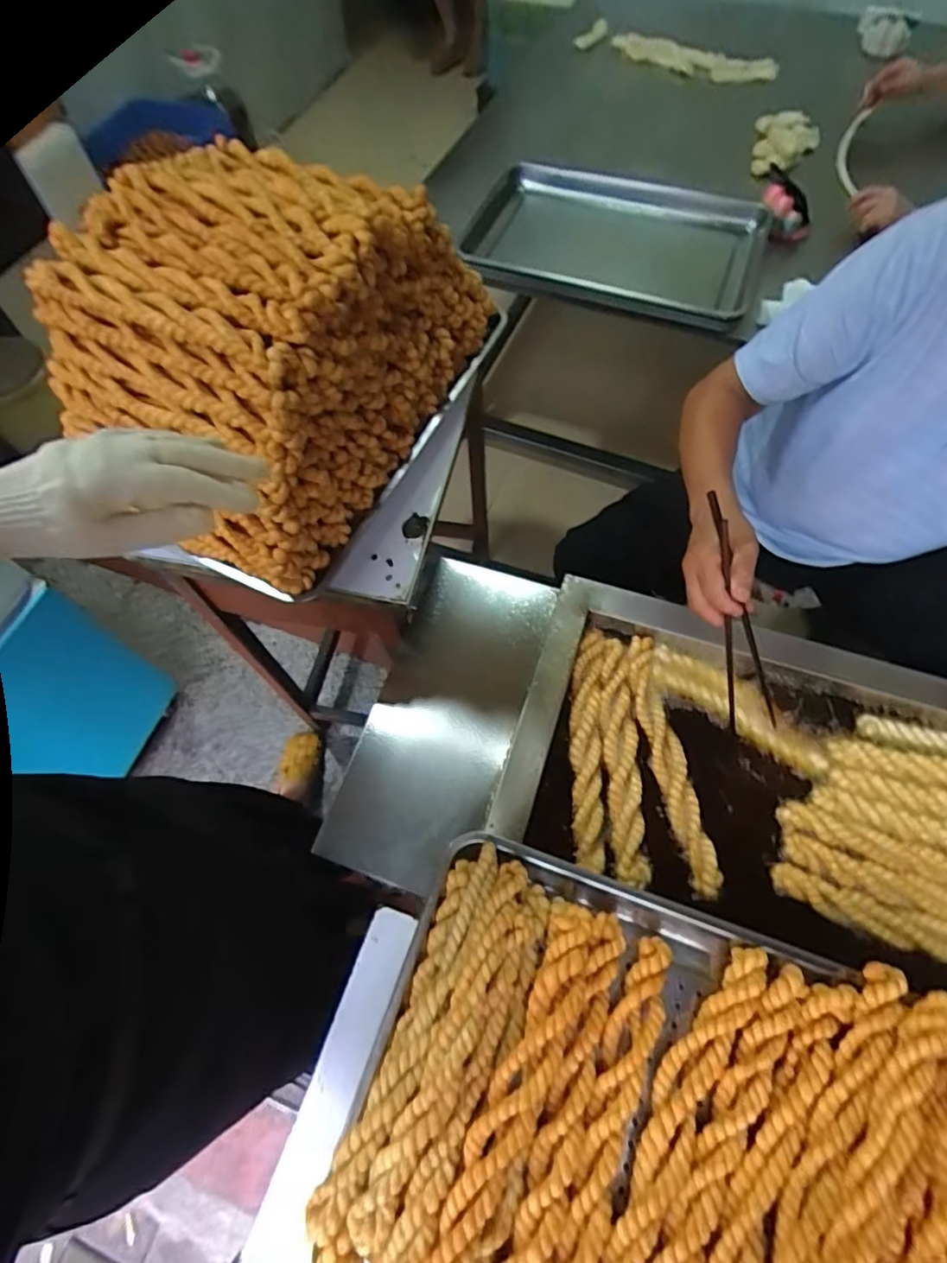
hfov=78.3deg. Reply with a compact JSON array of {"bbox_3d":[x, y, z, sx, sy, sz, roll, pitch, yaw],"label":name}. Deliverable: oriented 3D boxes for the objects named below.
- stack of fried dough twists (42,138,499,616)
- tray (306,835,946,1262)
[{"bbox_3d":[-0.259,-0.349,0.720,0.390,0.274,0.496,18,66,10],"label":"stack of fried dough twists"},{"bbox_3d":[0.173,0.433,0.475,0.529,0.118,0.368,18,66,10],"label":"tray"}]

